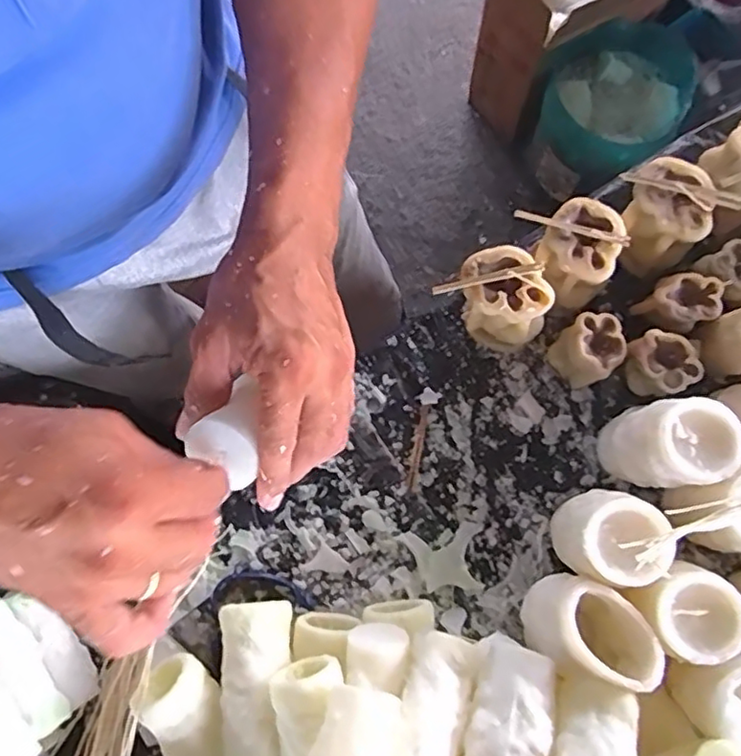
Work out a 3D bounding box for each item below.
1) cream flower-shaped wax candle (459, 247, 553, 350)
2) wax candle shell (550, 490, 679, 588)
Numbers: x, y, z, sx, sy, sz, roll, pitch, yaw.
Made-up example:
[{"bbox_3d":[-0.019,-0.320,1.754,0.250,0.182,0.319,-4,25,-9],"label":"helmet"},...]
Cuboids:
[{"bbox_3d":[0.110,-0.064,0.522,0.058,0.081,0.076,-34,79,-6],"label":"cream flower-shaped wax candle"},{"bbox_3d":[0.175,0.118,0.460,0.057,0.099,0.060,0,78,2],"label":"wax candle shell"}]

